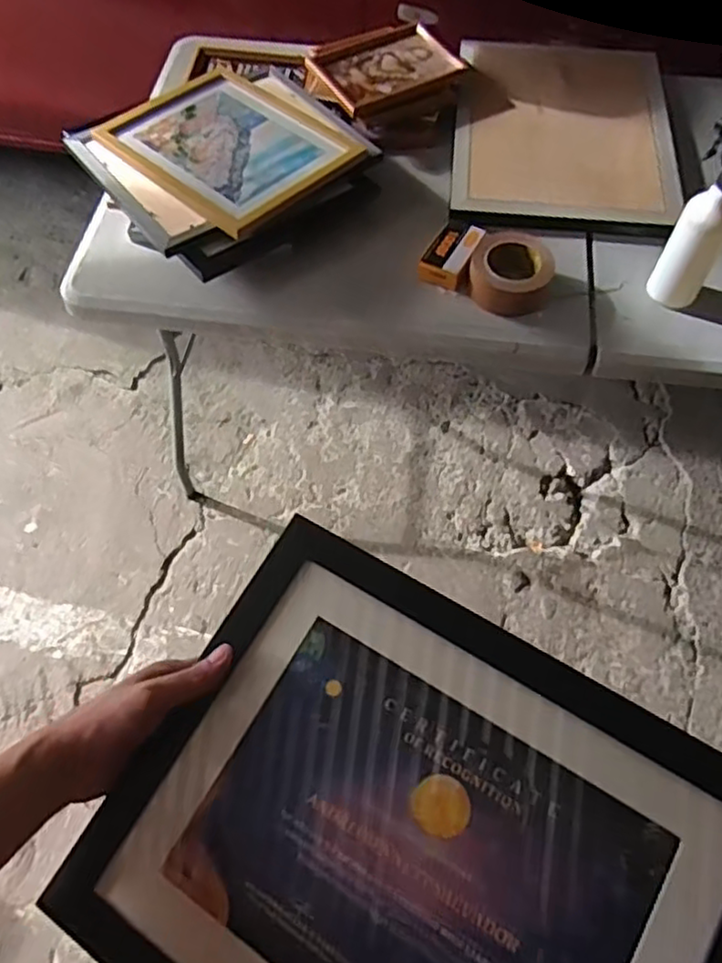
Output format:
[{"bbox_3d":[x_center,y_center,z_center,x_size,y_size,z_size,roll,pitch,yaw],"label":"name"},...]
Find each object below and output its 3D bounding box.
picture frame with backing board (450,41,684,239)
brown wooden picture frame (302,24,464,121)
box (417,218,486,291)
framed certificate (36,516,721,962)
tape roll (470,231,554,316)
[{"bbox_3d":[0.340,-0.595,1.130,0.350,0.023,0.466,7,63,4],"label":"picture frame with backing board"},{"bbox_3d":[0.034,-0.711,1.172,0.238,0.048,0.194,-26,66,-13],"label":"brown wooden picture frame"},{"bbox_3d":[0.137,-0.341,0.989,0.064,0.030,0.110,27,66,14],"label":"box"},{"bbox_3d":[0.032,0.239,0.423,0.369,0.029,0.308,27,75,18],"label":"framed certificate"},{"bbox_3d":[0.214,-0.302,0.964,0.114,0.045,0.121,0,63,0],"label":"tape roll"}]

